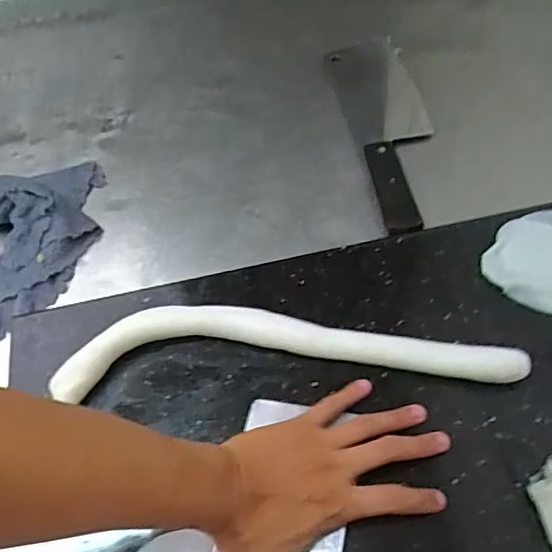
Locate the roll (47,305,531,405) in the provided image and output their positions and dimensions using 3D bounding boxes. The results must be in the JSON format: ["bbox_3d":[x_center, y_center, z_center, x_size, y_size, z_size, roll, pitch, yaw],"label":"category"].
[{"bbox_3d":[0.008,0.058,0.487,0.371,0.023,0.071,-2,58,2],"label":"roll"}]

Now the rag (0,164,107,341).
[{"bbox_3d":[-0.286,-0.048,0.587,0.191,0.041,0.207,14,59,12],"label":"rag"}]

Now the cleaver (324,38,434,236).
[{"bbox_3d":[0.128,-0.170,0.647,0.089,0.014,0.305,-9,58,-3],"label":"cleaver"}]

